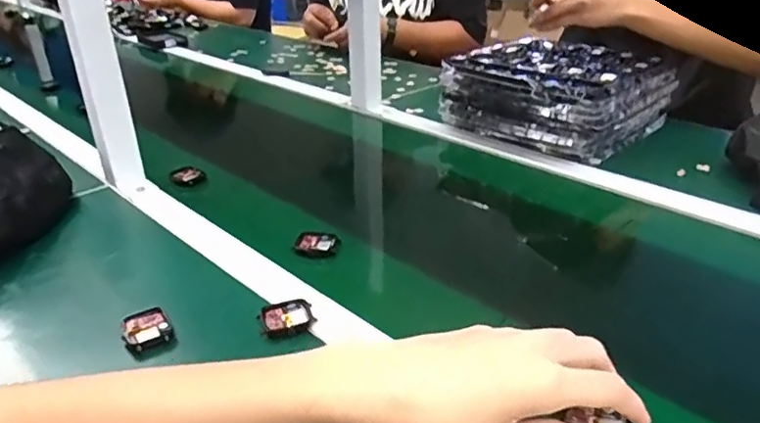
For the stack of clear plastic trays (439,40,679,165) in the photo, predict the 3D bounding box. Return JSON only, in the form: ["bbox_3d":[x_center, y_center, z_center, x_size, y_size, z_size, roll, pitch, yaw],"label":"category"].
[{"bbox_3d":[0.280,-0.187,0.915,0.269,0.109,0.266,-25,36,-38],"label":"stack of clear plastic trays"}]

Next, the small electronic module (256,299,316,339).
[{"bbox_3d":[-0.081,0.094,0.501,0.044,0.010,0.043,-11,29,-18],"label":"small electronic module"}]

